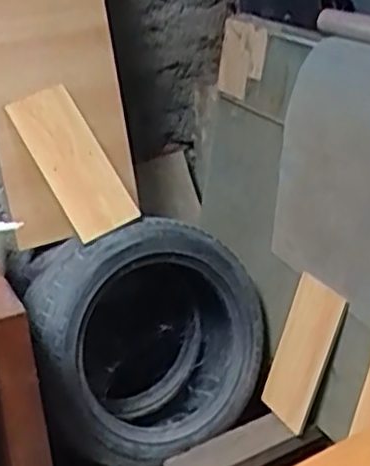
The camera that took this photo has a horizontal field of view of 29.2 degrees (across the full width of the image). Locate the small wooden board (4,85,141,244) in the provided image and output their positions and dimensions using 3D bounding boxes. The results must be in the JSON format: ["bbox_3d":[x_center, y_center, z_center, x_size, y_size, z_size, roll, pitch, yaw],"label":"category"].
[{"bbox_3d":[-0.263,-0.164,1.679,0.148,0.365,0.029,-31,16,-9],"label":"small wooden board"}]

